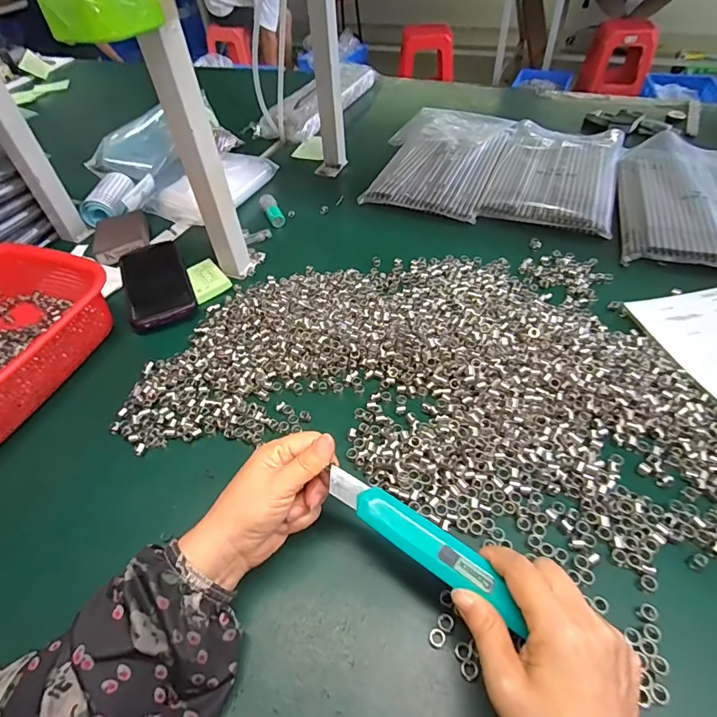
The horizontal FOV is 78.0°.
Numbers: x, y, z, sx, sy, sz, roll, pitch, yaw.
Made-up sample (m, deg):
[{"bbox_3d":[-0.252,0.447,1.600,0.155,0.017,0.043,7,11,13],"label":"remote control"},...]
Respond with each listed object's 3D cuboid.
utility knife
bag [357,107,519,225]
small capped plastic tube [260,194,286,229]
[{"bbox_3d":[0.040,0.116,0.285,0.141,0.007,0.026,30,57,22],"label":"utility knife"},{"bbox_3d":[0.139,-0.353,0.756,0.201,0.026,0.325,16,52,19],"label":"bag"},{"bbox_3d":[-0.130,-0.225,0.670,0.025,0.021,0.058,-21,50,-13],"label":"small capped plastic tube"}]

